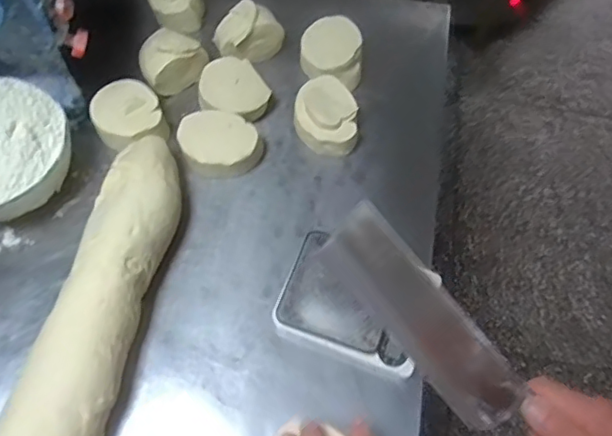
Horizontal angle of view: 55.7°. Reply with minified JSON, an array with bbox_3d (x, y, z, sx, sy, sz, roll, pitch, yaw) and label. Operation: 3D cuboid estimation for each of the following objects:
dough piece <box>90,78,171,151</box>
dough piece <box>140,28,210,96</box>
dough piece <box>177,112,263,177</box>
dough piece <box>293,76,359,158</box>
[{"bbox_3d":[-0.246,-0.139,0.803,0.088,0.047,0.096,0,63,-1],"label":"dough piece"},{"bbox_3d":[-0.193,-0.230,0.843,0.094,0.061,0.078,-21,65,-11],"label":"dough piece"},{"bbox_3d":[-0.114,-0.095,0.779,0.109,0.051,0.083,2,63,0],"label":"dough piece"},{"bbox_3d":[0.029,-0.141,0.802,0.087,0.050,0.108,4,63,1],"label":"dough piece"}]

